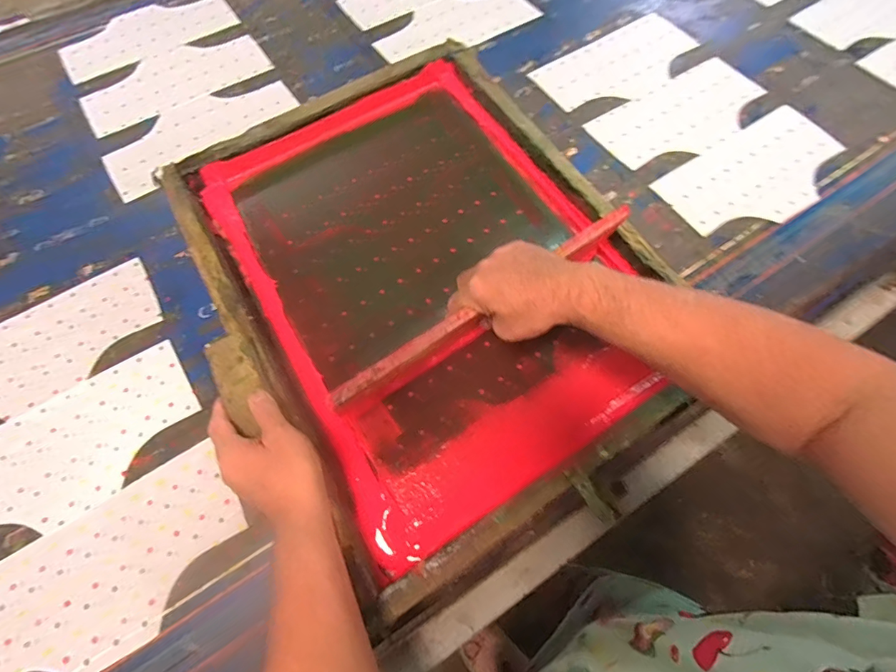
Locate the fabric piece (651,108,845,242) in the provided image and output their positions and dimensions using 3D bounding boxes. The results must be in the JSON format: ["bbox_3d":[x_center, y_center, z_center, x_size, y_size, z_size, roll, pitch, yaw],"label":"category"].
[{"bbox_3d":[0.474,-0.246,0.670,0.298,0.009,0.155,-31,69,-13],"label":"fabric piece"}]

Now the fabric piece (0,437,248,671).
[{"bbox_3d":[-0.367,0.259,0.460,0.299,0.007,0.152,-32,68,-12],"label":"fabric piece"}]

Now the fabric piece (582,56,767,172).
[{"bbox_3d":[0.386,-0.365,0.722,0.300,0.007,0.149,-34,69,-13],"label":"fabric piece"}]

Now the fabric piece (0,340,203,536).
[{"bbox_3d":[-0.450,0.138,0.513,0.304,0.004,0.147,-31,68,-12],"label":"fabric piece"}]

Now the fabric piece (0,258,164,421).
[{"bbox_3d":[-0.529,0.020,0.567,0.303,0.004,0.141,-30,68,-11],"label":"fabric piece"}]

